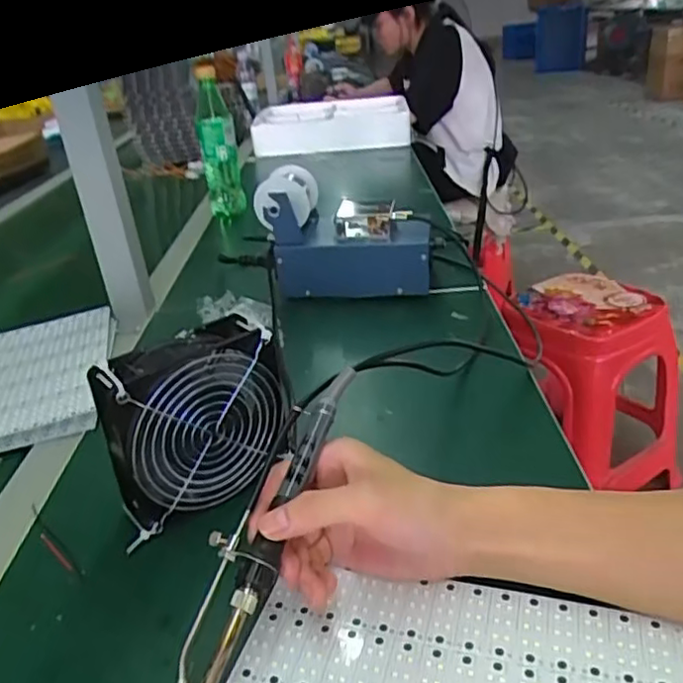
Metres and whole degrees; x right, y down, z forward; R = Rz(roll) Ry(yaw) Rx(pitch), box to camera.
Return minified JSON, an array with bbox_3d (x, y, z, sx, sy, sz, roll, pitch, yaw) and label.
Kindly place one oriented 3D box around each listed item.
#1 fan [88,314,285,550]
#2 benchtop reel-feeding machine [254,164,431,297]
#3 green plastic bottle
[{"bbox_3d":[-0.099,0.056,0.452,0.120,0.117,0.055,-23,32,-32],"label":"fan"},{"bbox_3d":[0.005,-0.126,0.774,0.191,0.140,0.102,0,27,7],"label":"benchtop reel-feeding machine"},{"bbox_3d":[-0.196,-0.315,1.049,0.058,0.246,0.054,-9,28,-10],"label":"green plastic bottle"}]

